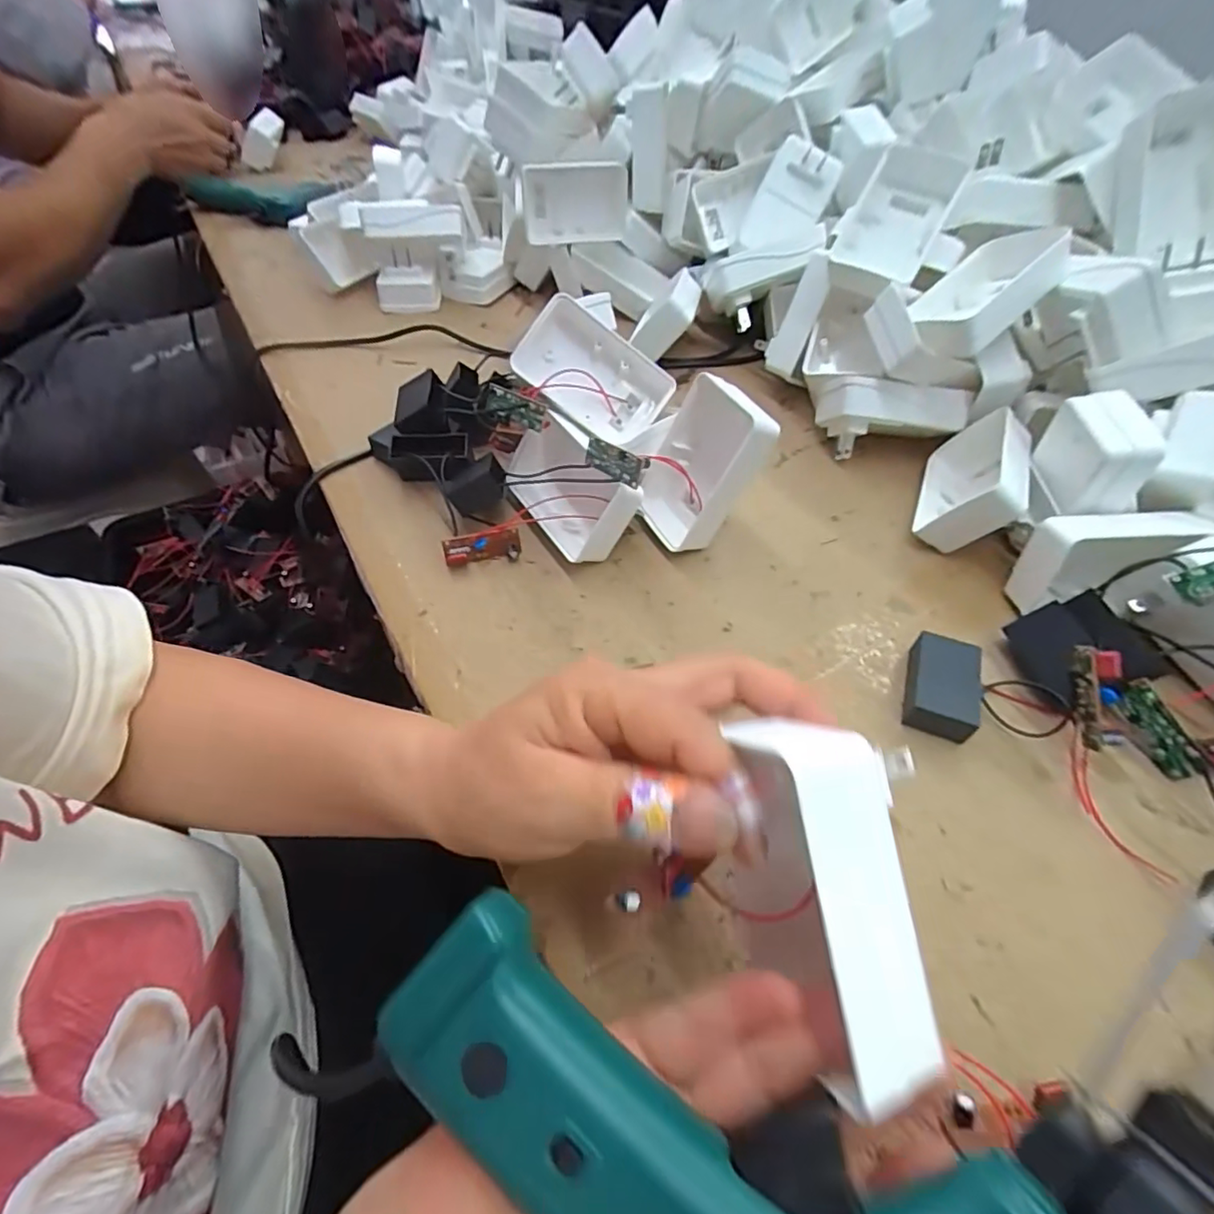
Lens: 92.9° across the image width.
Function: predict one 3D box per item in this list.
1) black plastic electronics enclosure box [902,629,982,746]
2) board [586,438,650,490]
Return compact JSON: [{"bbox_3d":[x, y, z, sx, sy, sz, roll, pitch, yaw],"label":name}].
[{"bbox_3d":[0.164,0.038,0.283,0.031,0.018,0.048,21,54,15],"label":"black plastic electronics enclosure box"},{"bbox_3d":[0.004,-0.077,0.306,0.006,0.016,0.042,-10,35,-42],"label":"board"}]

